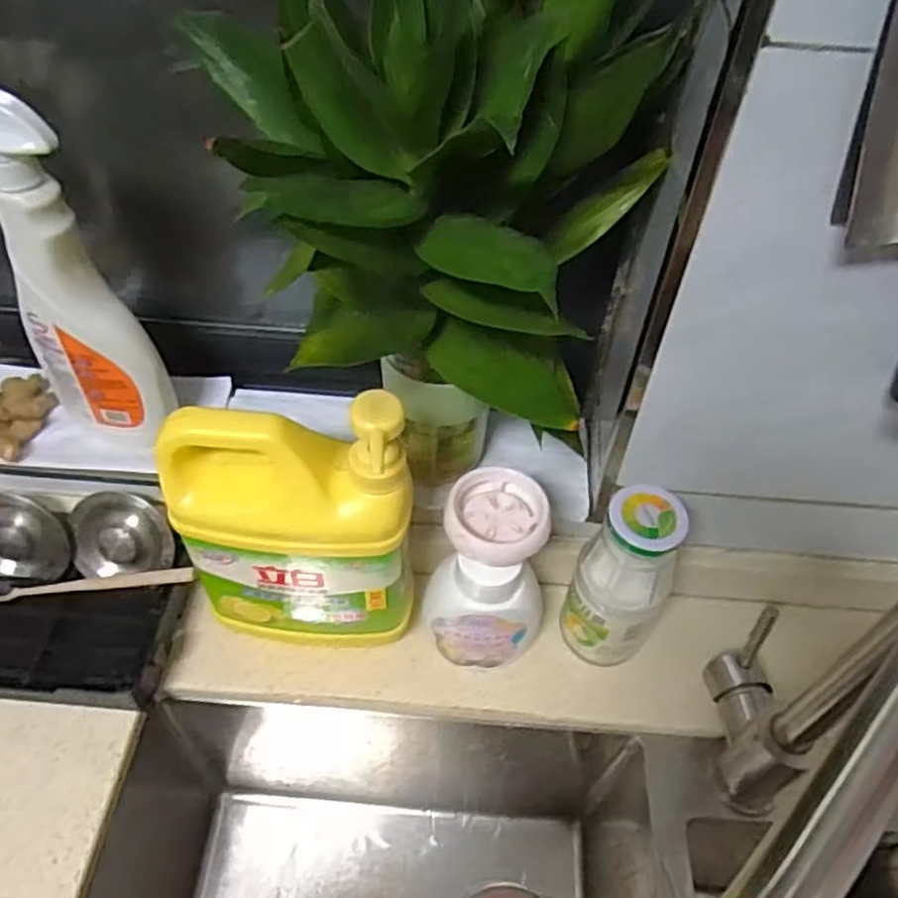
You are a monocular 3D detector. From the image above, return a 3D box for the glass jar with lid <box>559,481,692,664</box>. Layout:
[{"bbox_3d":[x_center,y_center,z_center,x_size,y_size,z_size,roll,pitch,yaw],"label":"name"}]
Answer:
[{"bbox_3d":[0.117,0.095,0.508,0.064,0.161,0.055,28,55,19],"label":"glass jar with lid"}]

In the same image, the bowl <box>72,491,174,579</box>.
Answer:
[{"bbox_3d":[-0.250,0.065,0.573,0.073,0.026,0.063,-2,92,1],"label":"bowl"}]

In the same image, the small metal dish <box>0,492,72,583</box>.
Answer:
[{"bbox_3d":[-0.336,0.067,0.566,0.082,0.021,0.066,1,92,-4],"label":"small metal dish"}]

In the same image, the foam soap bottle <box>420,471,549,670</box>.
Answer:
[{"bbox_3d":[0.027,0.085,0.504,0.079,0.149,0.068,12,52,7],"label":"foam soap bottle"}]

